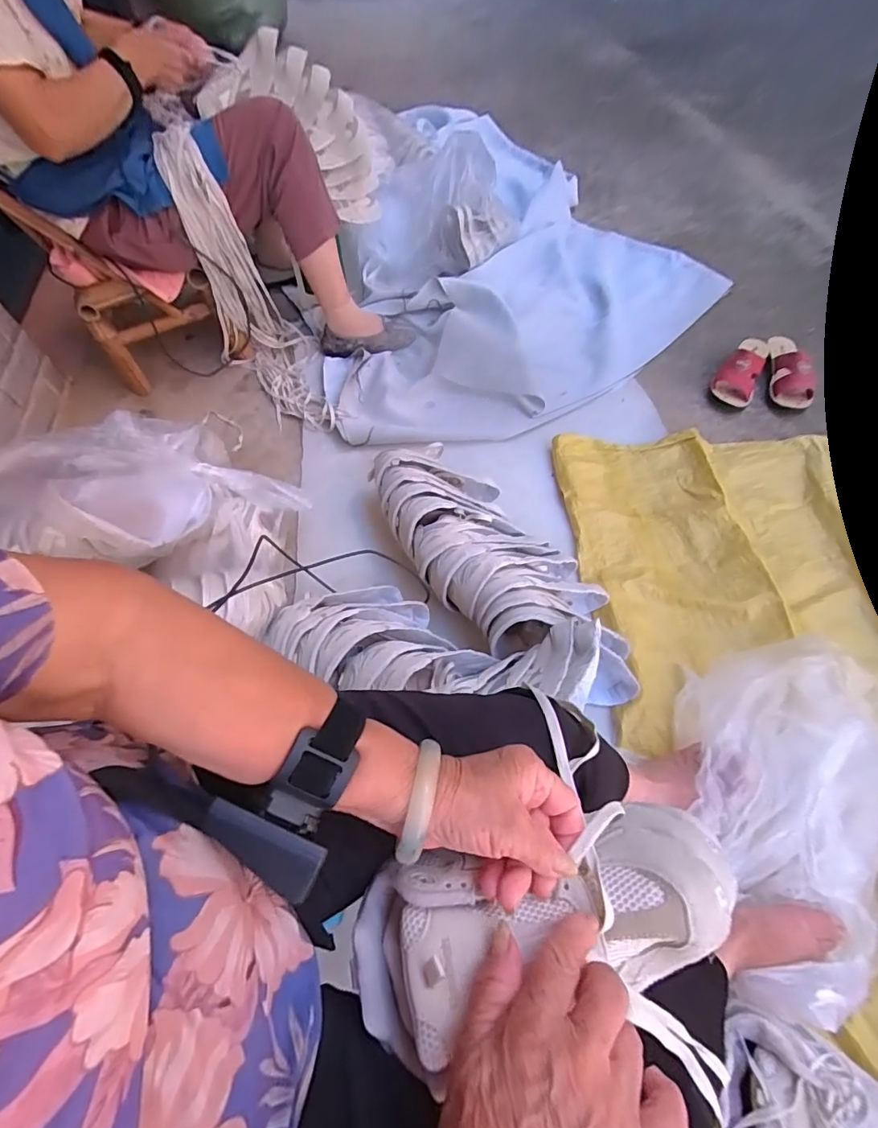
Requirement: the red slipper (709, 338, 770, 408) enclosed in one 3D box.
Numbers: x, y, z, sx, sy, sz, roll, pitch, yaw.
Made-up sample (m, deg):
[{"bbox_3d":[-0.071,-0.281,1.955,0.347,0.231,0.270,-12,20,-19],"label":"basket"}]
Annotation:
[{"bbox_3d":[0.684,-0.442,1.103,0.088,0.066,0.203,28,67,20],"label":"red slipper"}]

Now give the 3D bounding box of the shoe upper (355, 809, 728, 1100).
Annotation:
[{"bbox_3d":[0.068,0.218,0.303,0.241,0.056,0.104,-14,60,-5],"label":"shoe upper"}]

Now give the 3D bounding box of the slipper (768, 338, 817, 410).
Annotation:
[{"bbox_3d":[0.793,-0.442,1.112,0.085,0.081,0.196,9,62,11],"label":"slipper"}]

